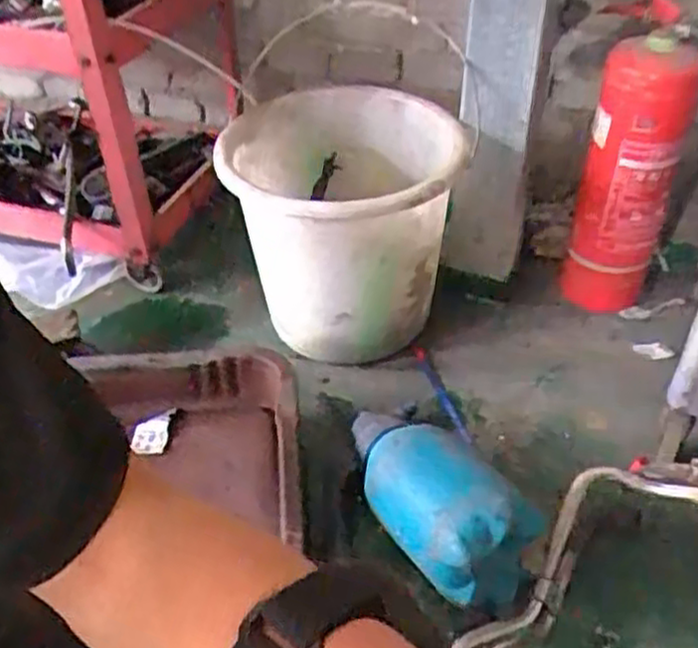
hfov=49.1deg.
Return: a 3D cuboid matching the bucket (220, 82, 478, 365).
[{"bbox_3d":[-0.006,-0.128,1.033,0.291,0.293,0.292,0,40,0],"label":"bucket"}]

